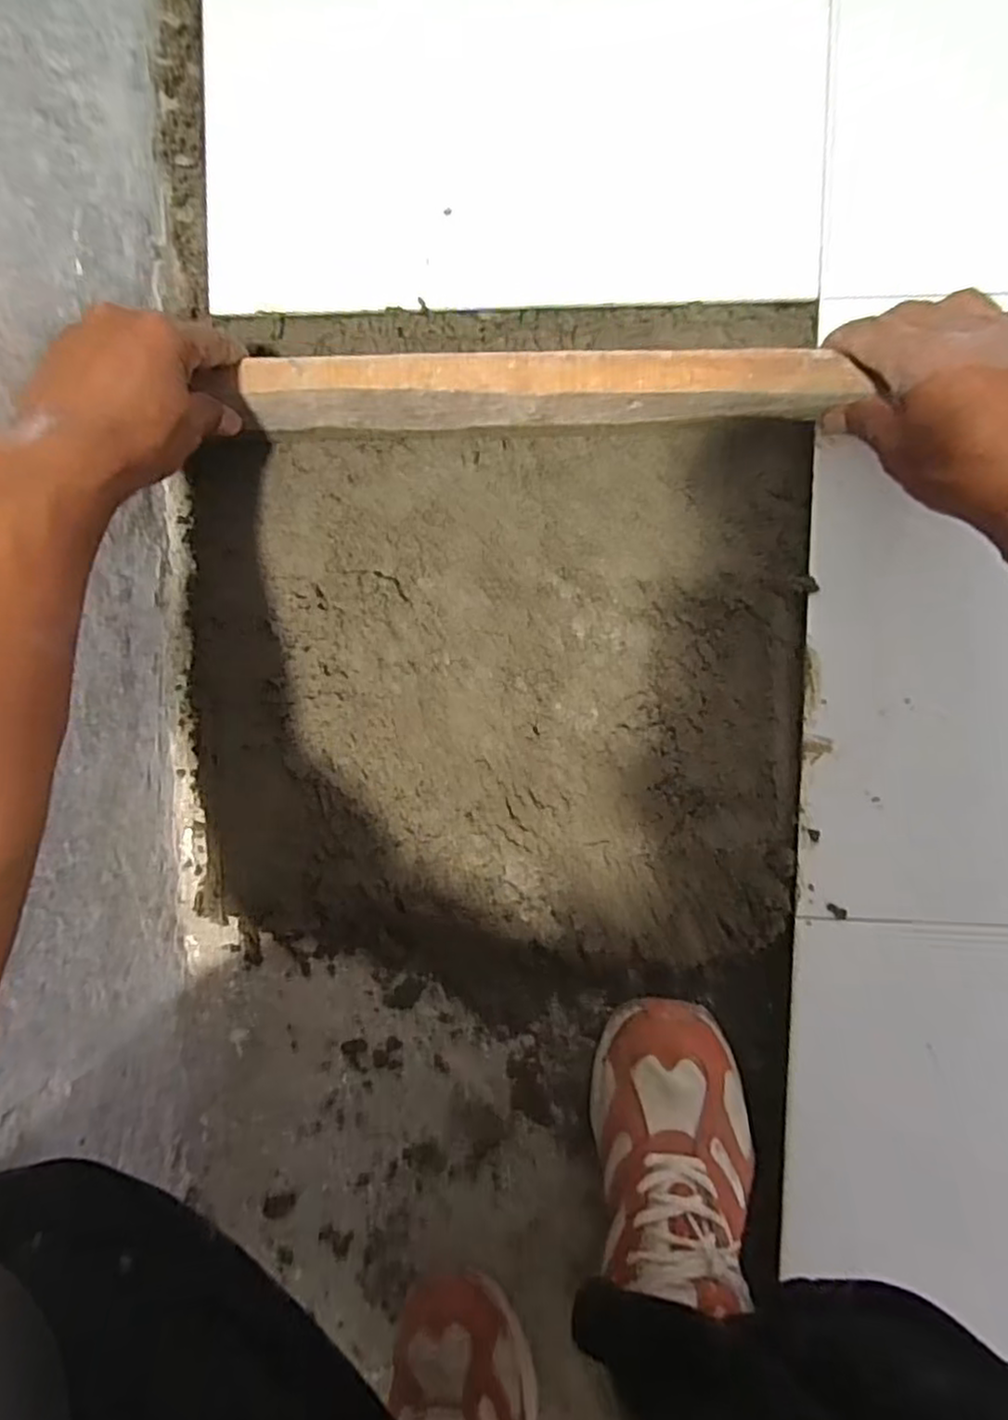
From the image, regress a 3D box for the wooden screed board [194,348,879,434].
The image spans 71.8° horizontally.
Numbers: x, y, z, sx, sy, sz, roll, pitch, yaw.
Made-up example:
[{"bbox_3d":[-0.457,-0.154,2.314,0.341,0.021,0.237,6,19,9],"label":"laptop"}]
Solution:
[{"bbox_3d":[0.017,-0.194,0.425,0.371,0.032,0.036,1,93,5],"label":"wooden screed board"}]

